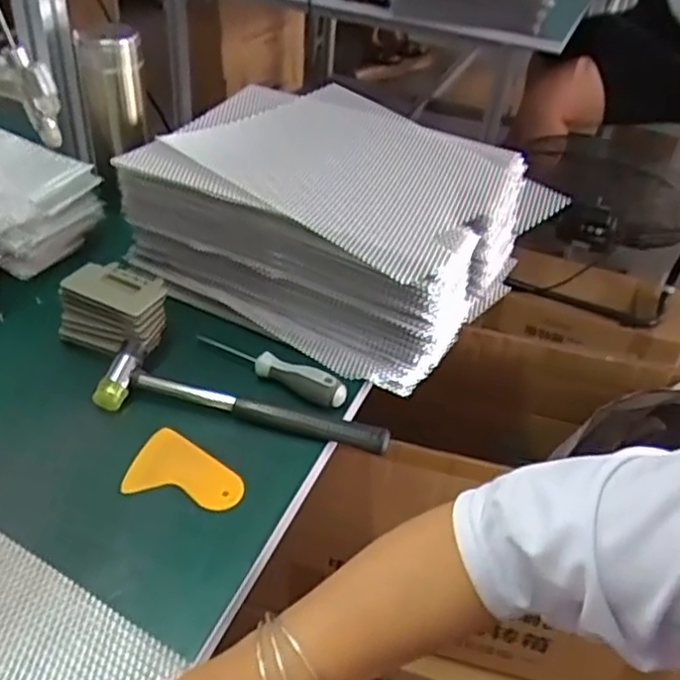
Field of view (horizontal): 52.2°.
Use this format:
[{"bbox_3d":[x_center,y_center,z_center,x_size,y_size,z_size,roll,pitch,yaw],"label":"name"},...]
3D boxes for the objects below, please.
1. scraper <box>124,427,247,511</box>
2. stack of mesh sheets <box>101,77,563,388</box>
[{"bbox_3d":[-0.117,0.100,0.547,0.088,0.007,0.062,13,41,3],"label":"scraper"},{"bbox_3d":[0.003,-0.123,0.715,0.368,0.130,0.270,24,42,21],"label":"stack of mesh sheets"}]

